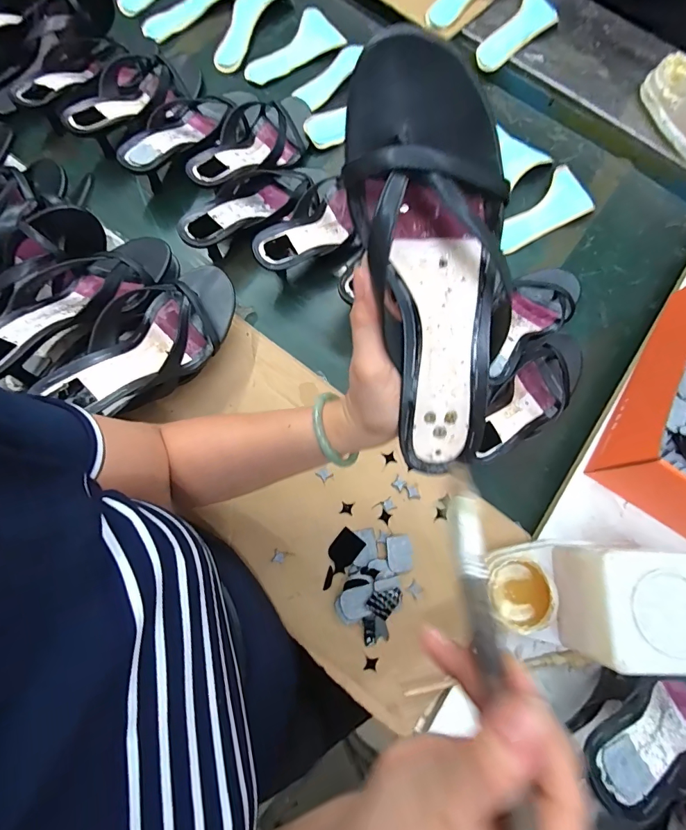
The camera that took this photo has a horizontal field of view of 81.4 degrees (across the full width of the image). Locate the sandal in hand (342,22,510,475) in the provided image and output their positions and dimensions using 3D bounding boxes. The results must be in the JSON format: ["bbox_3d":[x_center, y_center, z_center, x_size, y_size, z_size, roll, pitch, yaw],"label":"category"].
[{"bbox_3d":[0.059,-0.075,0.240,0.089,0.045,0.236,-14,111,-6],"label":"sandal in hand"}]

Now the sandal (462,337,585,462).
[{"bbox_3d":[0.230,-0.019,0.490,0.232,0.059,0.081,-36,77,-25],"label":"sandal"}]

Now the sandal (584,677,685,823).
[{"bbox_3d":[0.296,0.274,0.341,0.239,0.060,0.079,3,73,-22],"label":"sandal"}]

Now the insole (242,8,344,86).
[{"bbox_3d":[-0.091,-0.601,0.656,0.174,0.026,0.076,-33,79,-11],"label":"insole"}]

